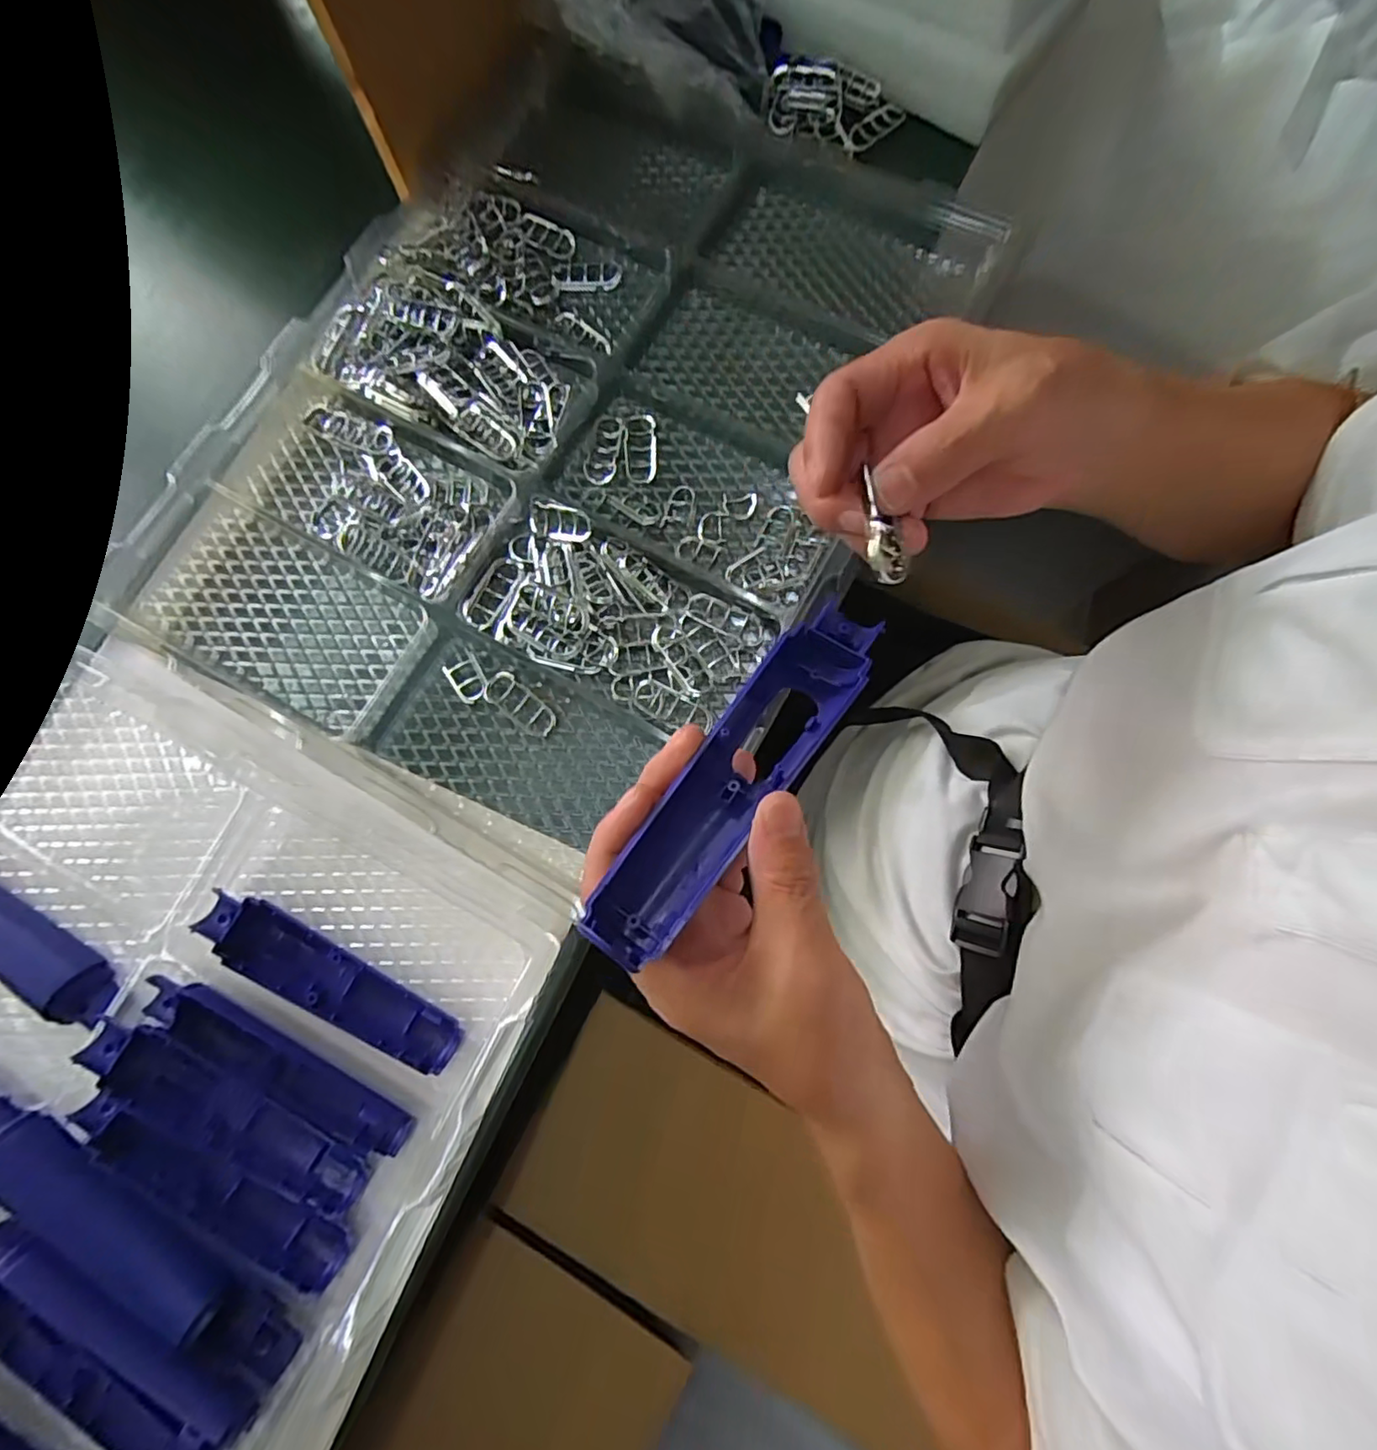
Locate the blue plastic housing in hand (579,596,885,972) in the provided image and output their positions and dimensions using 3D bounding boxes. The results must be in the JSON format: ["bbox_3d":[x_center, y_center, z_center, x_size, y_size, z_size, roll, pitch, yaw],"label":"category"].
[{"bbox_3d":[0.022,0.016,0.244,0.040,0.024,0.162,36,69,8],"label":"blue plastic housing in hand"}]

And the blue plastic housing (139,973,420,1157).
[{"bbox_3d":[-0.233,0.190,0.343,0.169,0.017,0.033,25,80,6],"label":"blue plastic housing"}]

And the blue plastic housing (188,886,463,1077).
[{"bbox_3d":[-0.209,0.149,0.358,0.164,0.017,0.038,27,80,6],"label":"blue plastic housing"}]

